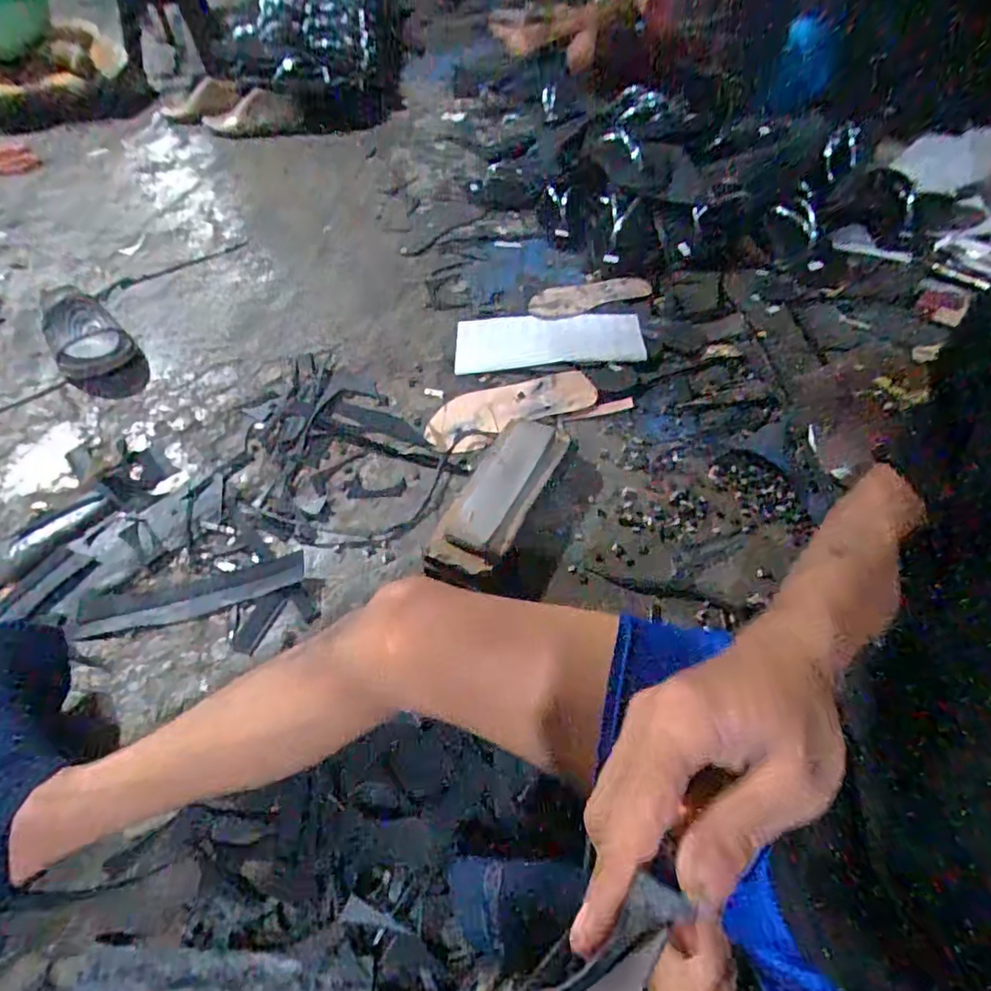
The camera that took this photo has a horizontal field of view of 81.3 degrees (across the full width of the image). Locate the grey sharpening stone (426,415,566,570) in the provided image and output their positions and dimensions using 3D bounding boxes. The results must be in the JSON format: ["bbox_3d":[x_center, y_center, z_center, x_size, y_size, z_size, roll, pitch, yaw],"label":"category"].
[{"bbox_3d":[0.010,-0.007,0.739,0.094,0.054,0.278,24,56,16],"label":"grey sharpening stone"}]

